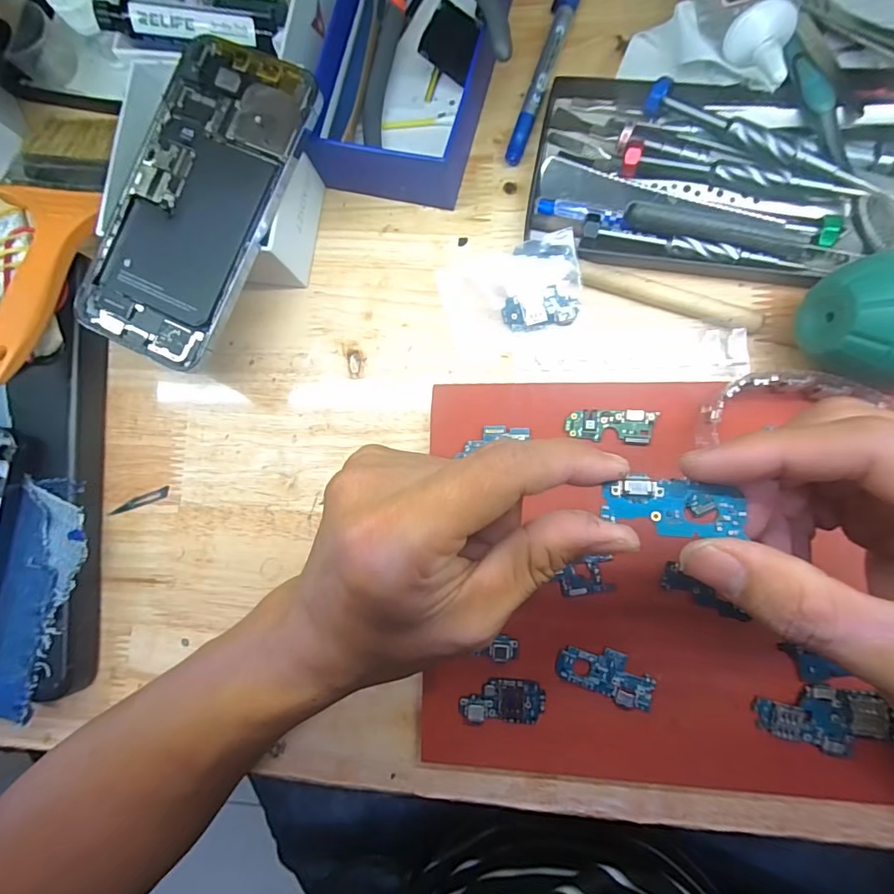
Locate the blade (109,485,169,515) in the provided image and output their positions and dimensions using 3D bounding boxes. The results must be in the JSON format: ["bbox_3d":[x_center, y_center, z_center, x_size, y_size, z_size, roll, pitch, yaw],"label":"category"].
[{"bbox_3d":[-0.181,0.032,0.283,0.040,0.004,0.006,-20,89,7],"label":"blade"}]

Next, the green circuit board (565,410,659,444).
[{"bbox_3d":[0.084,-0.011,0.247,0.043,0.004,0.016,3,85,8],"label":"green circuit board"}]

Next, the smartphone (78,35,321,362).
[{"bbox_3d":[-0.124,-0.120,0.238,0.076,0.013,0.155,26,89,9],"label":"smartphone"}]

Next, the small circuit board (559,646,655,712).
[{"bbox_3d":[0.078,0.111,0.234,0.046,0.004,0.023,24,88,9],"label":"small circuit board"}]

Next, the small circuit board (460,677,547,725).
[{"bbox_3d":[0.027,0.127,0.238,0.041,0.004,0.022,-4,84,7],"label":"small circuit board"}]

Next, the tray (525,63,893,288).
[{"bbox_3d":[0.139,-0.145,0.244,0.181,0.025,0.111,8,86,8],"label":"tray"}]

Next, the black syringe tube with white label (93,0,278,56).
[{"bbox_3d":[-0.138,-0.227,0.259,0.086,0.012,0.016,-6,84,-15],"label":"black syringe tube with white label"}]

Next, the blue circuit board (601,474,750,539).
[{"bbox_3d":[0.071,0.019,0.152,0.041,0.004,0.018,7,86,9],"label":"blue circuit board"}]

